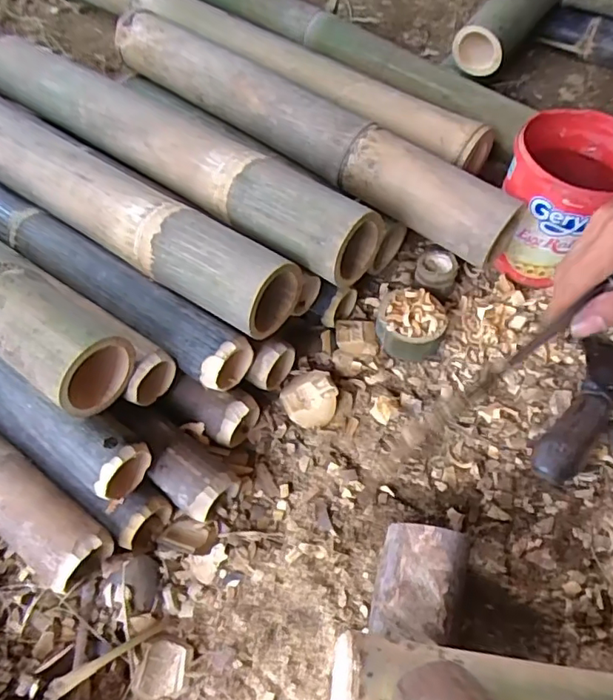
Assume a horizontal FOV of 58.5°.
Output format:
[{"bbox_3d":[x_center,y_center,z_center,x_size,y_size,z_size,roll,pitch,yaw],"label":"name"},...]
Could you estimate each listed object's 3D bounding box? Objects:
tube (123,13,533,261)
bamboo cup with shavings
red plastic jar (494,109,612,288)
[{"bbox_3d":[-0.018,-0.287,0.683,0.598,0.070,0.074,34,64,19],"label":"tube"},{"bbox_3d":[0.119,-0.031,0.624,0.075,0.047,0.071,0,58,0],"label":"bamboo cup with shavings"},{"bbox_3d":[0.300,-0.177,0.652,0.135,0.155,0.137,0,58,0],"label":"red plastic jar"}]

